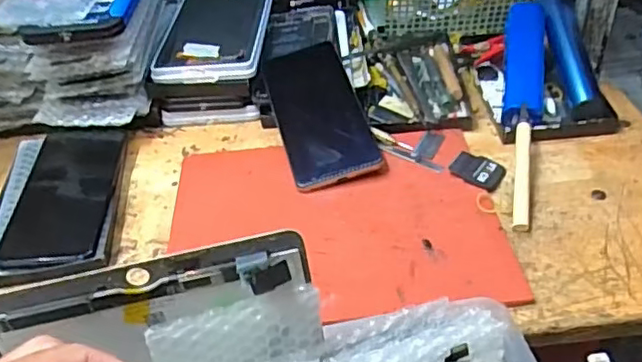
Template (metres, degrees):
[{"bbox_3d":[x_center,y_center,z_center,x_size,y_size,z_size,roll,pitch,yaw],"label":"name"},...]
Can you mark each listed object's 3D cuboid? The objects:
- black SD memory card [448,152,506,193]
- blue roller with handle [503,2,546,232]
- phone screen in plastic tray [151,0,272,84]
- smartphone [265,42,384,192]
[{"bbox_3d":[0.130,-0.009,0.514,0.042,0.004,0.037,23,47,30],"label":"black SD memory card"},{"bbox_3d":[0.175,-0.064,0.533,0.033,0.032,0.246,-7,51,30],"label":"blue roller with handle"},{"bbox_3d":[-0.107,-0.158,0.633,0.101,0.017,0.177,-2,40,5],"label":"phone screen in plastic tray"},{"bbox_3d":[-0.002,-0.063,0.550,0.073,0.014,0.153,-12,58,-8],"label":"smartphone"}]

